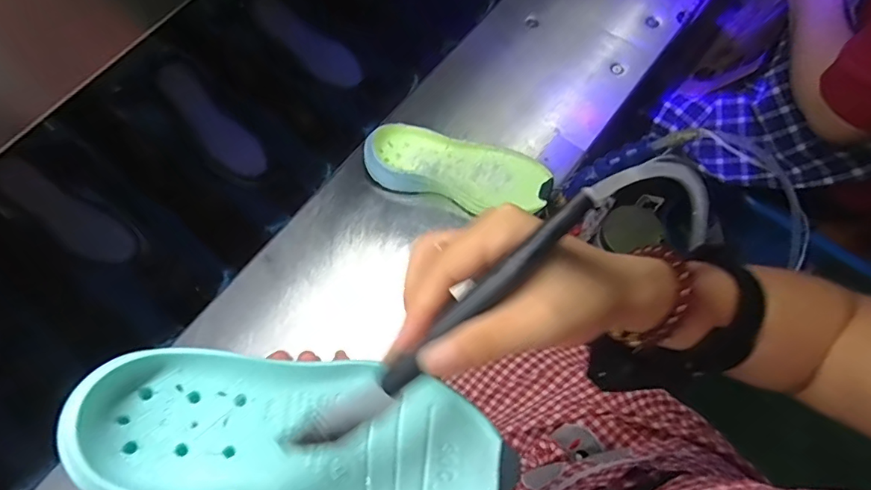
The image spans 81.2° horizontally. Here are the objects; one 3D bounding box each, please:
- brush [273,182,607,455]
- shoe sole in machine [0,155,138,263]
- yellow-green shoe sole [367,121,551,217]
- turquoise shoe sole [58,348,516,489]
[{"bbox_3d":[0.001,0.036,0.219,0.173,0.013,0.012,-42,70,9],"label":"brush"},{"bbox_3d":[-0.458,-0.039,0.630,0.176,0.015,0.056,39,72,-8],"label":"shoe sole in machine"},{"bbox_3d":[0.027,-0.090,0.625,0.223,0.041,0.090,16,66,4],"label":"yellow-green shoe sole"},{"bbox_3d":[-0.059,0.094,0.250,0.203,0.034,0.074,16,66,-17],"label":"turquoise shoe sole"}]

